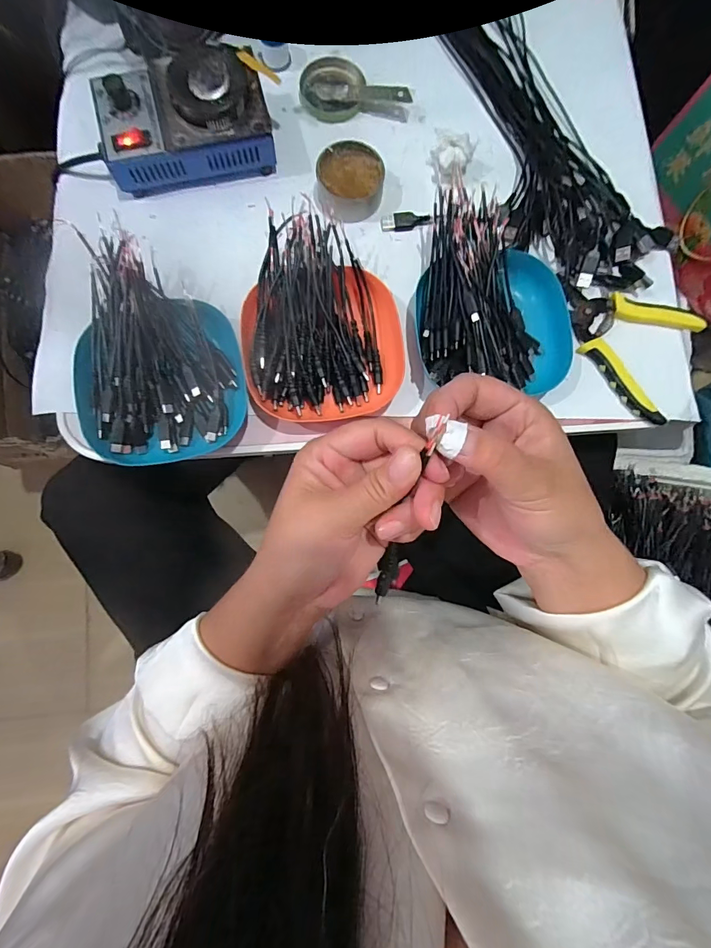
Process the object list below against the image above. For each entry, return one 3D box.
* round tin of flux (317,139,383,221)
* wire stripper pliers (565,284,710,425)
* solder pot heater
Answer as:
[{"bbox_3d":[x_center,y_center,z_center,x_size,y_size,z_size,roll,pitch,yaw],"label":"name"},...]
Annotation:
[{"bbox_3d":[-0.004,-0.280,0.411,0.063,0.028,0.068,0,83,-3],"label":"round tin of flux"},{"bbox_3d":[0.257,-0.127,0.405,0.133,0.012,0.107,33,83,1],"label":"wire stripper pliers"},{"bbox_3d":[-0.158,-0.327,0.393,0.152,0.060,0.089,-16,84,-4],"label":"solder pot heater"}]

